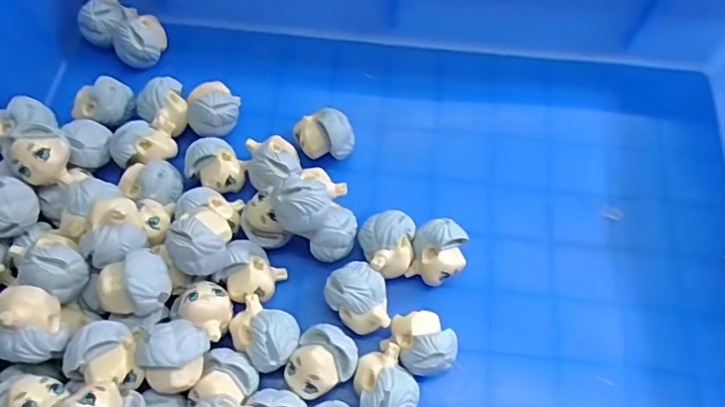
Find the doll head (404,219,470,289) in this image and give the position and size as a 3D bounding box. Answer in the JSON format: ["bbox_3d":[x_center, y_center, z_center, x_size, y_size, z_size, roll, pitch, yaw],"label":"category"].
[{"bbox_3d":[0.032,0.023,0.238,0.022,0.024,0.025,18,66,9],"label":"doll head"}]

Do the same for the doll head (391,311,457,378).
[{"bbox_3d":[0.025,0.056,0.222,0.022,0.025,0.026,-19,65,-8],"label":"doll head"}]

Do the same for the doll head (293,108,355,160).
[{"bbox_3d":[-0.018,-0.030,0.262,0.027,0.025,0.018,8,64,4],"label":"doll head"}]

